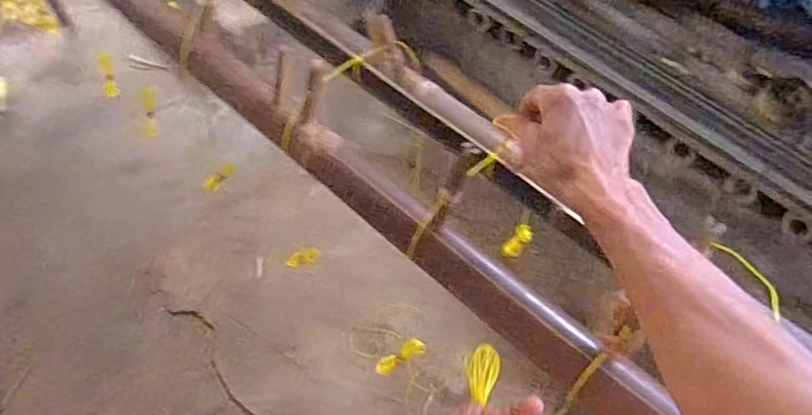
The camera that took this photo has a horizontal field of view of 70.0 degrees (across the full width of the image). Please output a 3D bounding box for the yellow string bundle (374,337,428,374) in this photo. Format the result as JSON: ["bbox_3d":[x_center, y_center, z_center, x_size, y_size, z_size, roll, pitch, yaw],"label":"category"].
[{"bbox_3d":[-0.008,0.189,0.734,0.014,0.088,0.021,20,44,-37],"label":"yellow string bundle"}]

